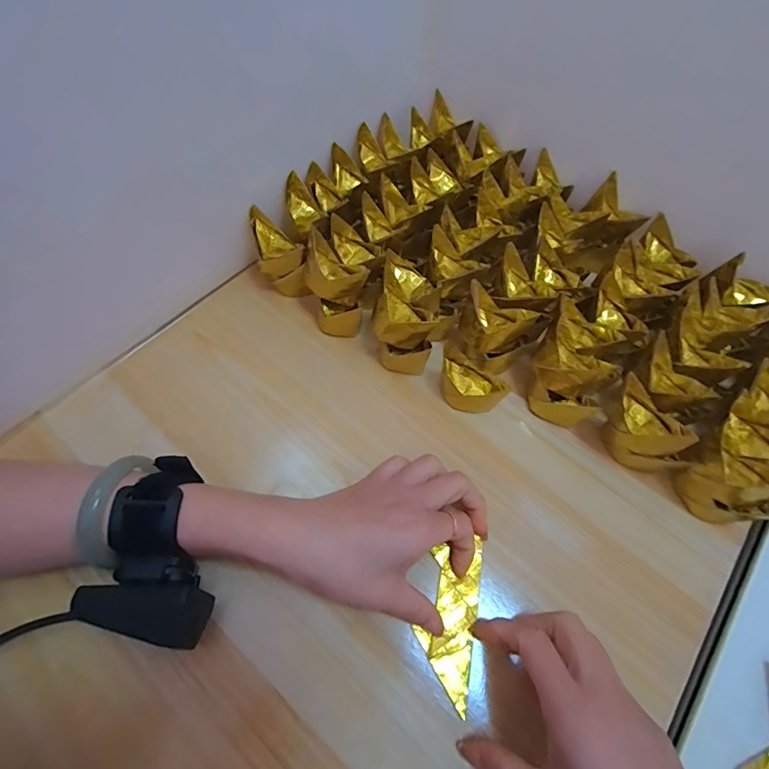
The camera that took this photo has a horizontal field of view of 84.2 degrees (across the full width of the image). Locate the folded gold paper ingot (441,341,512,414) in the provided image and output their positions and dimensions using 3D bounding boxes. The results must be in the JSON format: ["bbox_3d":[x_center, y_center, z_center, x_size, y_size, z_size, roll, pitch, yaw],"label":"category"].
[{"bbox_3d":[0.066,-0.002,0.334,0.056,0.031,0.034,31,64,12],"label":"folded gold paper ingot"}]

